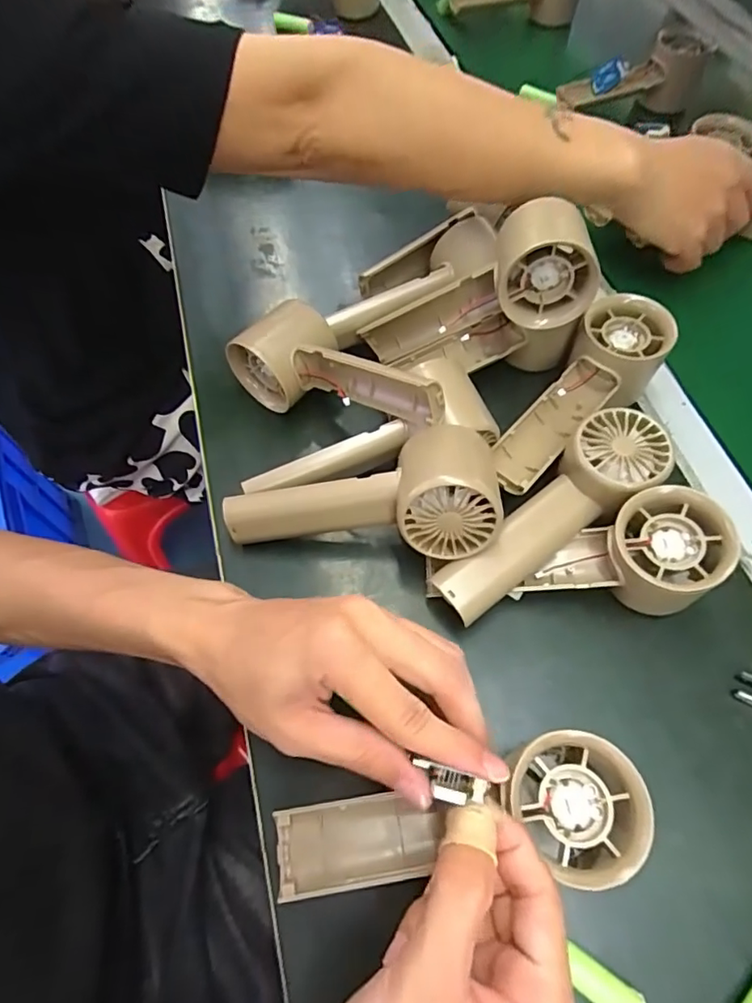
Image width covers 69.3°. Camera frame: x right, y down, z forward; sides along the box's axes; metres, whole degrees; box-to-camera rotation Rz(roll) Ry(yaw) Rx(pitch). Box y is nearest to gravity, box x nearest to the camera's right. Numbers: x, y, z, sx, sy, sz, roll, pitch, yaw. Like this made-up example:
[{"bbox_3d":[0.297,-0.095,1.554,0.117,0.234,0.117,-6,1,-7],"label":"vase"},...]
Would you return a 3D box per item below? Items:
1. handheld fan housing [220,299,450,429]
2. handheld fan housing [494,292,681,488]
[{"bbox_3d":[-0.021,-0.087,0.353,0.159,0.058,0.057,21,63,26],"label":"handheld fan housing"},{"bbox_3d":[0.130,-0.065,0.358,0.055,0.046,0.157,41,82,20],"label":"handheld fan housing"}]

